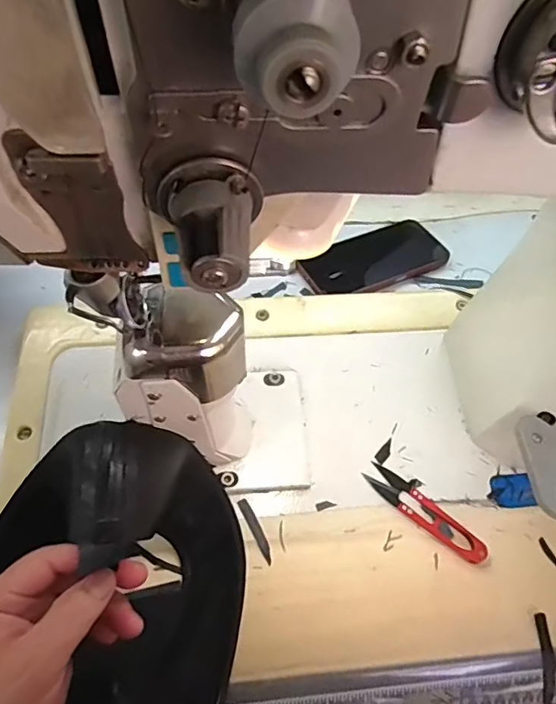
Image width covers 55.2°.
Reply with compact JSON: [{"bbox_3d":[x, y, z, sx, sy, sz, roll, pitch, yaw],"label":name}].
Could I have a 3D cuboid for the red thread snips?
[{"bbox_3d":[0.115,0.123,0.413,0.103,0.006,0.023,35,58,21],"label":"red thread snips"}]

